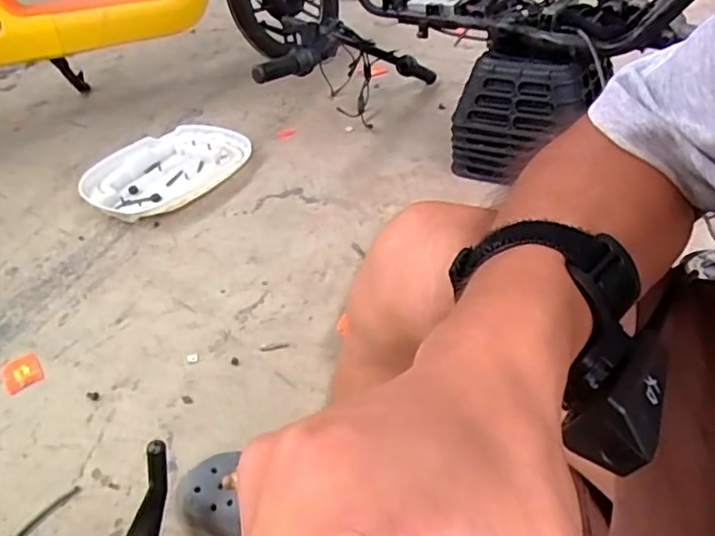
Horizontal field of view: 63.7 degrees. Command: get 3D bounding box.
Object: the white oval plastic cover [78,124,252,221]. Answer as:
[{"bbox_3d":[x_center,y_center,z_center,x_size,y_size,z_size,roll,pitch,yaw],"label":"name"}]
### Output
[{"bbox_3d":[-0.421,-0.229,1.284,0.262,0.065,0.363,19,45,24],"label":"white oval plastic cover"}]

